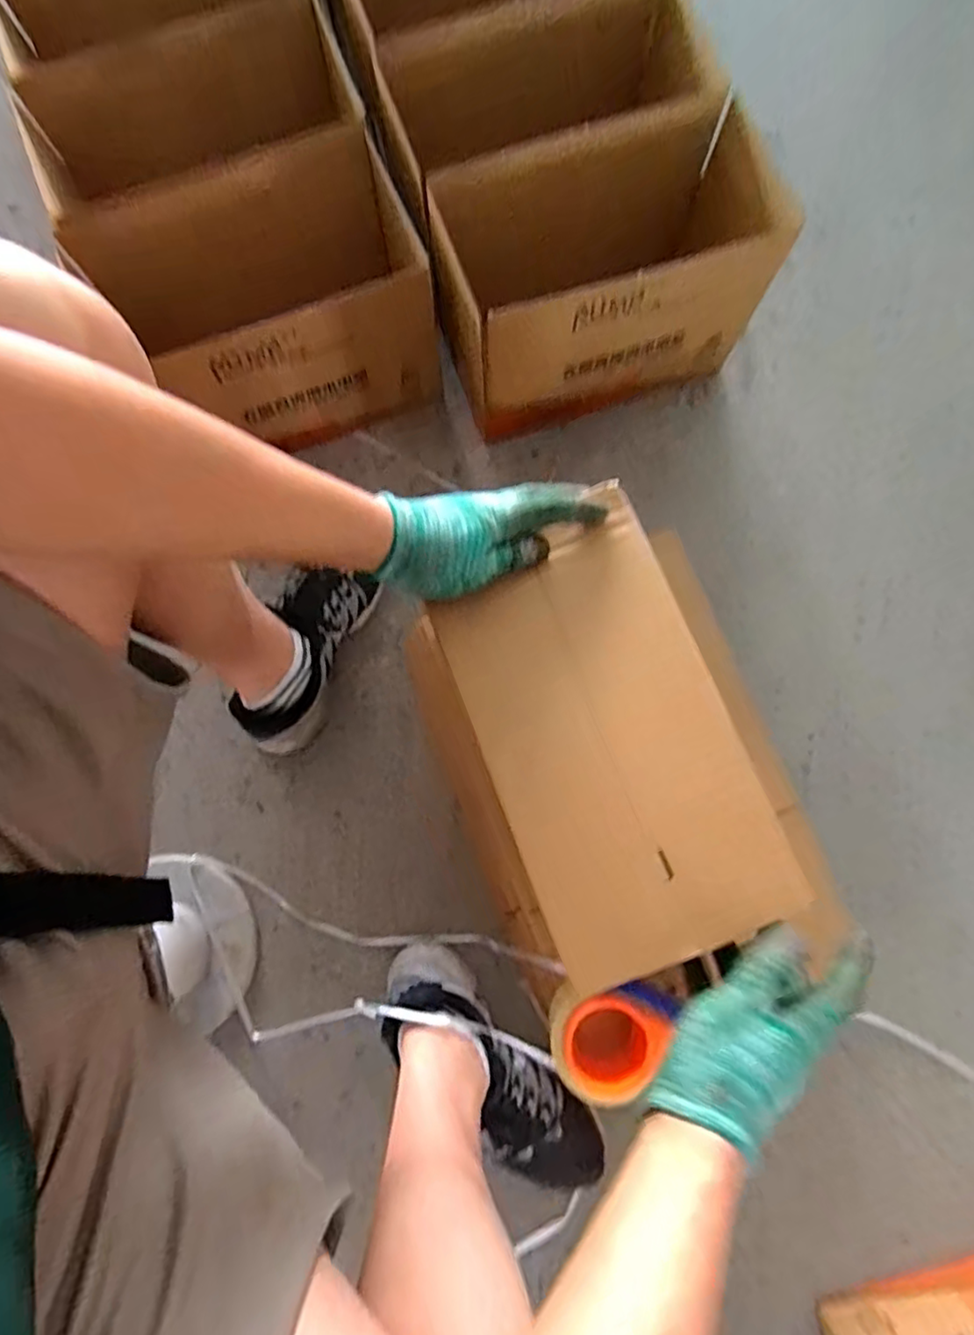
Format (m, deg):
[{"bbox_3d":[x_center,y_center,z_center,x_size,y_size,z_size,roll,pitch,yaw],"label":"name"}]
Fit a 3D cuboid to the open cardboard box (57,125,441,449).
[{"bbox_3d":[-0.234,-0.413,0.712,0.324,0.211,0.233,-29,81,-4],"label":"open cardboard box"}]

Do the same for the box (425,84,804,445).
[{"bbox_3d":[0.139,-0.453,0.730,0.379,0.224,0.193,-20,81,-3],"label":"box"}]

